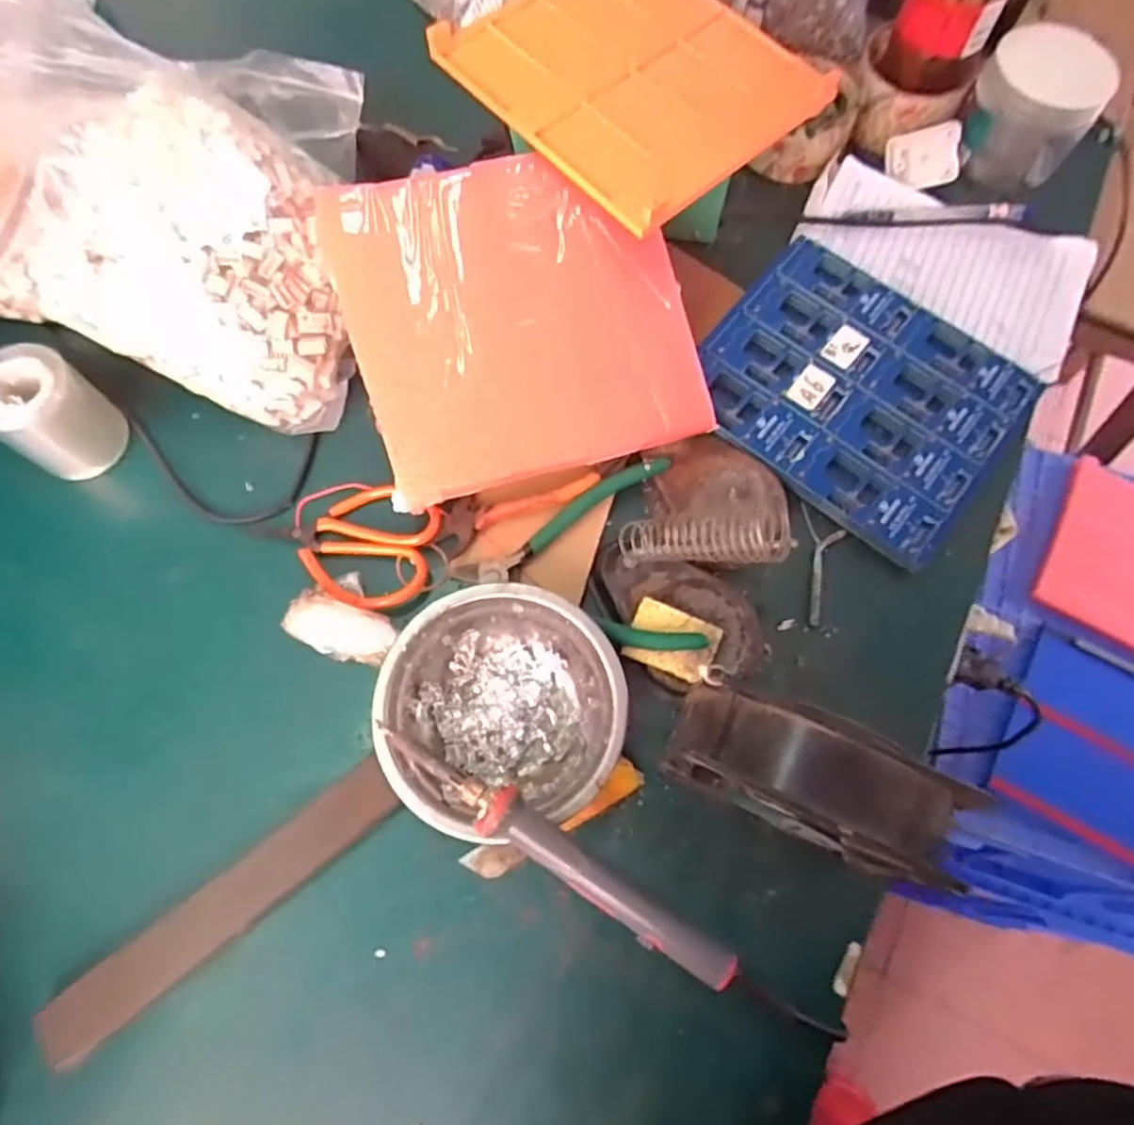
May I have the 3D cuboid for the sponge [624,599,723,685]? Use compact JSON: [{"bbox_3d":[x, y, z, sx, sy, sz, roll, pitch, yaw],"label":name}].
[{"bbox_3d":[0.060,0.045,0.397,0.048,0.011,0.035,21,73,7],"label":"sponge"}]

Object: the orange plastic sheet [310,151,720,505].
[{"bbox_3d":[-0.028,-0.144,0.410,0.191,0.010,0.186,-16,86,-8],"label":"orange plastic sheet"}]

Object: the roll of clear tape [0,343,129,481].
[{"bbox_3d":[-0.314,-0.090,0.427,0.058,0.063,0.056,0,71,0],"label":"roll of clear tape"}]

